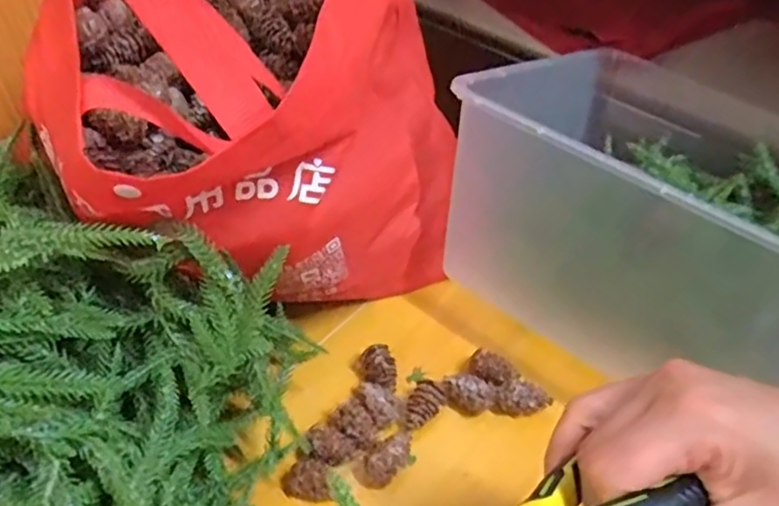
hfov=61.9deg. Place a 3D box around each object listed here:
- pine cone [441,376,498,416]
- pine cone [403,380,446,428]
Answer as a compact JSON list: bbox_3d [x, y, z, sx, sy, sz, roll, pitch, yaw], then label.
[{"bbox_3d":[0.053,0.096,0.441,0.035,0.025,0.023,13,49,10],"label":"pine cone"},{"bbox_3d":[0.023,0.102,0.433,0.019,0.023,0.037,29,54,22],"label":"pine cone"}]

